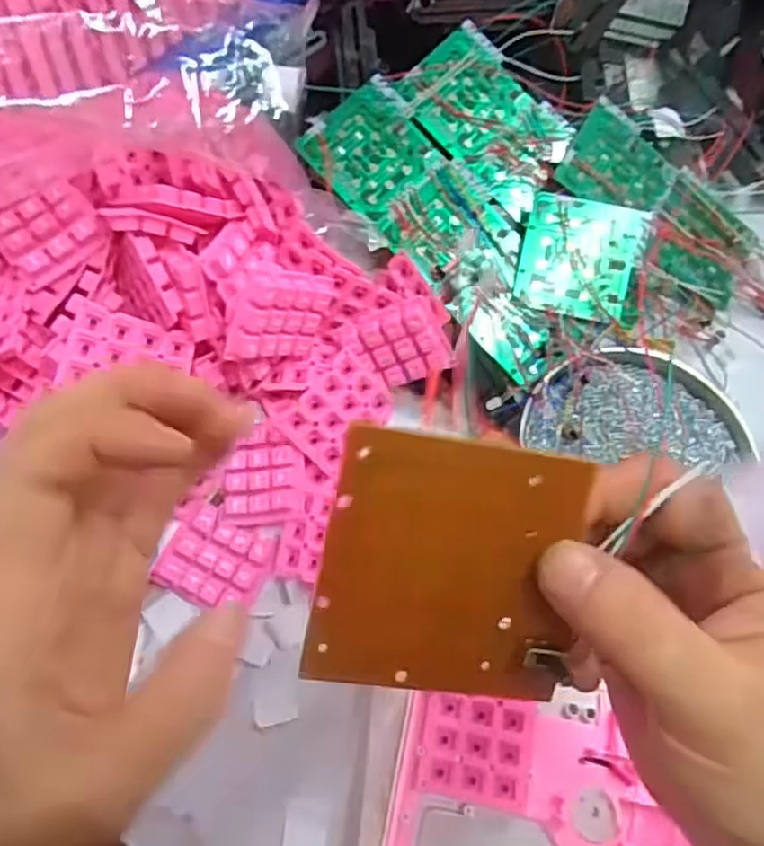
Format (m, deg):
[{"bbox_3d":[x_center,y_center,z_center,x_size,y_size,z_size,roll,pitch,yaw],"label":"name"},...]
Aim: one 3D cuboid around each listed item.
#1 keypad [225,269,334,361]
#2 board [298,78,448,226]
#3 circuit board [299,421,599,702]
[{"bbox_3d":[-0.053,-0.056,0.356,0.011,0.047,0.058,33,25,31],"label":"keypad"},{"bbox_3d":[-0.006,-0.170,0.421,0.071,0.004,0.069,-42,89,-9],"label":"board"},{"bbox_3d":[0.019,0.040,0.180,0.070,0.004,0.071,9,102,-10],"label":"circuit board"}]

